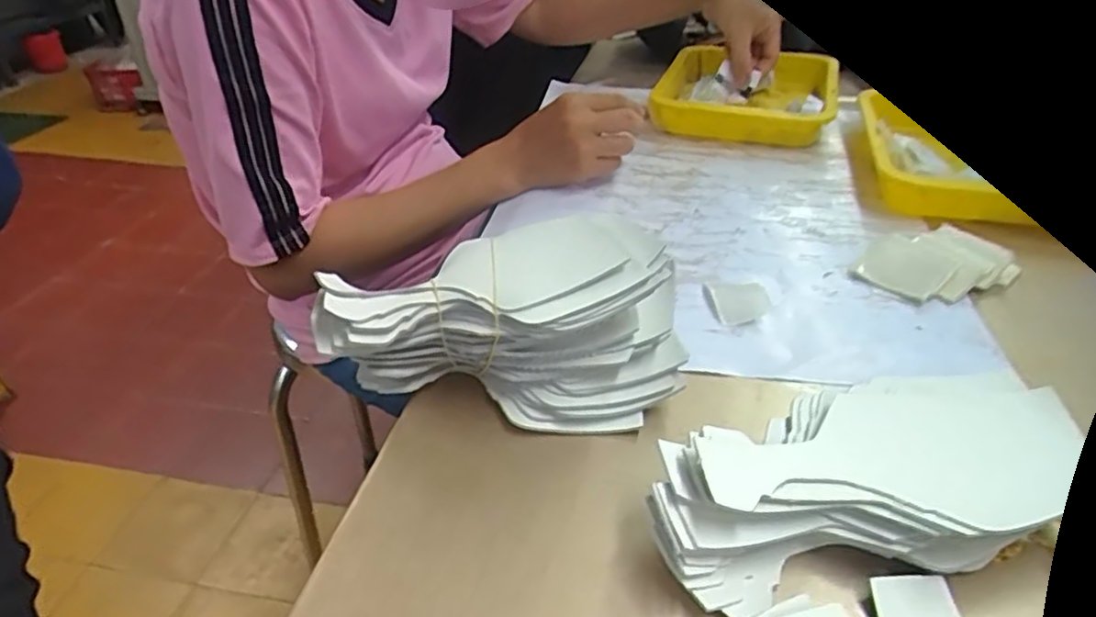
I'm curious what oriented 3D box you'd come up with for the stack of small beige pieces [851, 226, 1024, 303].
[{"bbox_3d":[0.286,-0.036,0.512,0.099,0.023,0.068,-13,36,-17],"label":"stack of small beige pieces"}]

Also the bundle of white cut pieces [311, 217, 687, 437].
[{"bbox_3d":[-0.028,0.003,0.431,0.218,0.097,0.109,5,35,8],"label":"bundle of white cut pieces"}]

